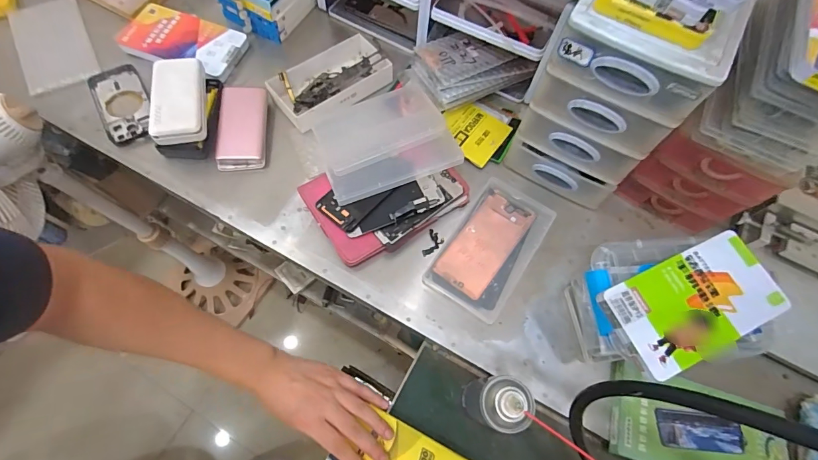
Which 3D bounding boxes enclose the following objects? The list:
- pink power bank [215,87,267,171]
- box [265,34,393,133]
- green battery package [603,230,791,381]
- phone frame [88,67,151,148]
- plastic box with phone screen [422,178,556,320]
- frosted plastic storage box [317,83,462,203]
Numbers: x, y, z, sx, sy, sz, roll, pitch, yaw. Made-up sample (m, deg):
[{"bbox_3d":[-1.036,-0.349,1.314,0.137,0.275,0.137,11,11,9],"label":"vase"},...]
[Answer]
[{"bbox_3d":[-0.253,-0.155,0.606,0.068,0.025,0.129,-2,66,-4],"label":"pink power bank"},{"bbox_3d":[-0.122,-0.235,0.641,0.180,0.034,0.116,-35,72,-17],"label":"box"},{"bbox_3d":[0.291,0.070,0.401,0.177,0.010,0.092,-22,69,-12],"label":"green battery package"},{"bbox_3d":[-0.446,-0.196,0.622,0.072,0.012,0.142,-28,71,-15],"label":"phone frame"},{"bbox_3d":[0.114,0.021,0.550,0.110,0.018,0.191,31,68,10],"label":"plastic box with phone screen"},{"bbox_3d":[-0.040,-0.131,0.586,0.185,0.054,0.162,-22,71,-10],"label":"frosted plastic storage box"}]

